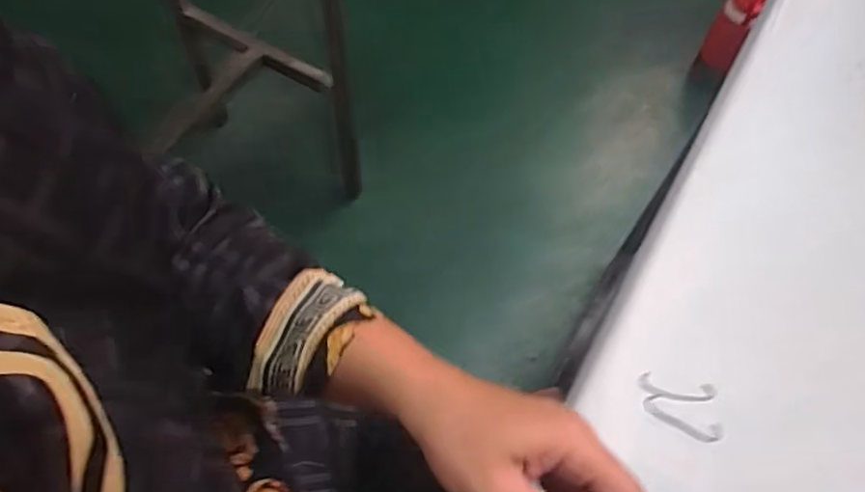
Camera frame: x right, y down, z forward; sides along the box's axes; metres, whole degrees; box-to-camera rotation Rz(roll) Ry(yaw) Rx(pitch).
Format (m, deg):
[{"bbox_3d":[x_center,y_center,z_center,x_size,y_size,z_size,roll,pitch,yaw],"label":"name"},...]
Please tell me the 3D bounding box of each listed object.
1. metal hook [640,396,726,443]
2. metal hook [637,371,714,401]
[{"bbox_3d":[0.176,0.122,0.467,0.057,0.004,0.014,23,62,9],"label":"metal hook"},{"bbox_3d":[0.176,0.103,0.477,0.054,0.004,0.016,11,61,2],"label":"metal hook"}]

